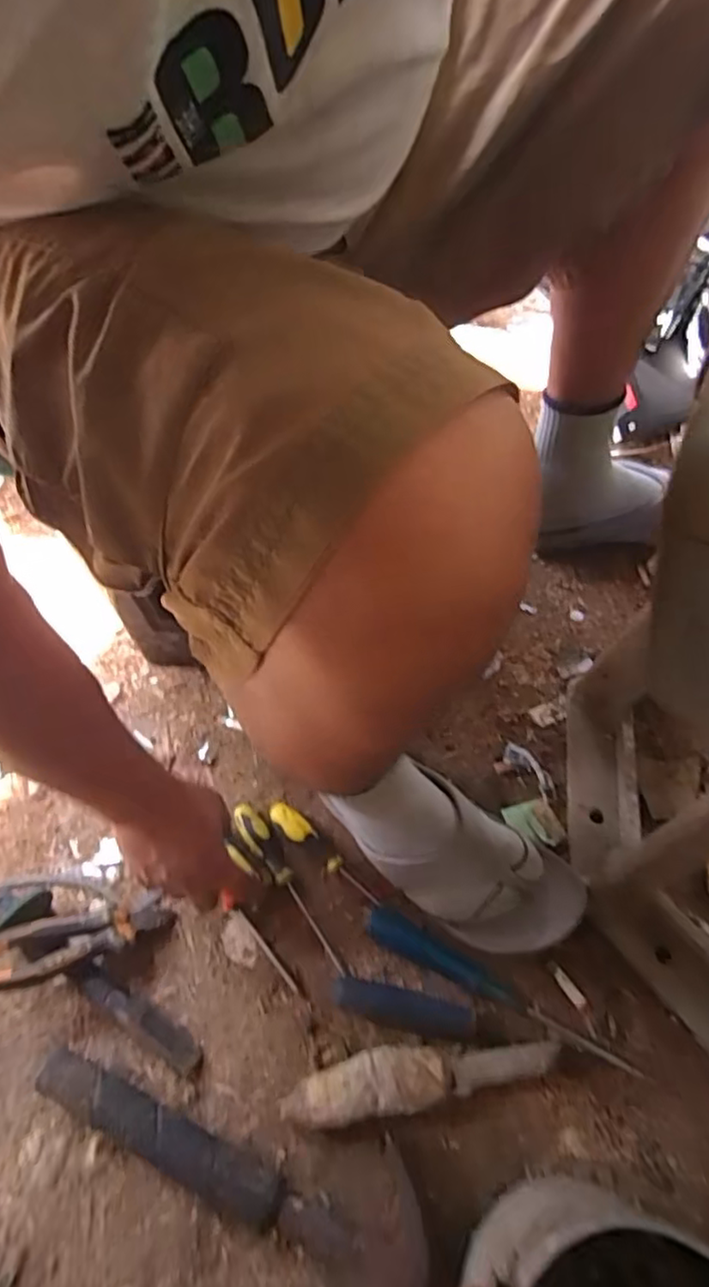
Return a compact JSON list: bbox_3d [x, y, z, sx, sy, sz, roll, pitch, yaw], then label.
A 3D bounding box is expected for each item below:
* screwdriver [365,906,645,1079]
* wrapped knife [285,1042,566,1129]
[{"bbox_3d":[0.114,0.281,0.523,0.229,0.021,0.030,22,60,18],"label":"screwdriver"},{"bbox_3d":[0.053,0.328,0.484,0.205,0.035,0.041,-8,55,-1],"label":"wrapped knife"}]

